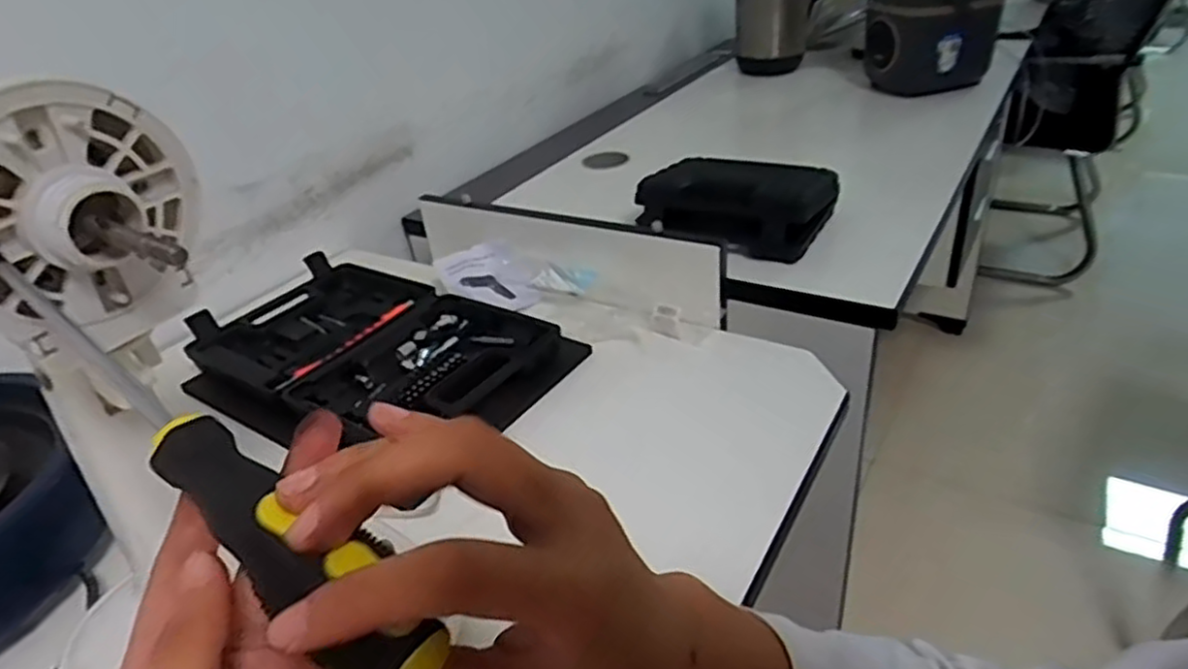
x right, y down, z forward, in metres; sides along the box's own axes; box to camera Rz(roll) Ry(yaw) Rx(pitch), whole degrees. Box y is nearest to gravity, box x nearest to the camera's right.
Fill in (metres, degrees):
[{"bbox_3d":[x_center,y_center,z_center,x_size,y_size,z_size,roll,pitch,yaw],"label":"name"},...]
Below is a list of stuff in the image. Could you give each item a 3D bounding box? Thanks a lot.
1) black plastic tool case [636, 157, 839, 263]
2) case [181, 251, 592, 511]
[{"bbox_3d":[0.179,-0.168,0.875,0.211,0.070,0.166,13,37,27],"label":"black plastic tool case"},{"bbox_3d":[-0.218,0.022,0.709,0.368,0.047,0.241,16,39,31],"label":"case"}]

